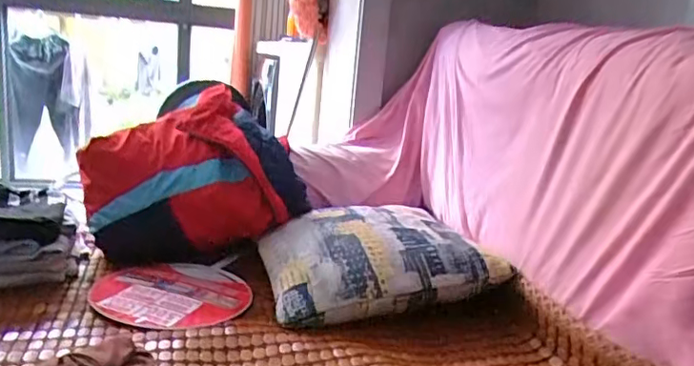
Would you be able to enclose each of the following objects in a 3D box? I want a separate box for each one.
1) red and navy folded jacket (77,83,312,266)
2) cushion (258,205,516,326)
[{"bbox_3d":[-0.303,-0.013,1.161,0.425,0.309,0.204,1,13,-18],"label":"red and navy folded jacket"},{"bbox_3d":[0.049,0.144,1.078,0.393,0.115,0.333,1,13,-17],"label":"cushion"}]

